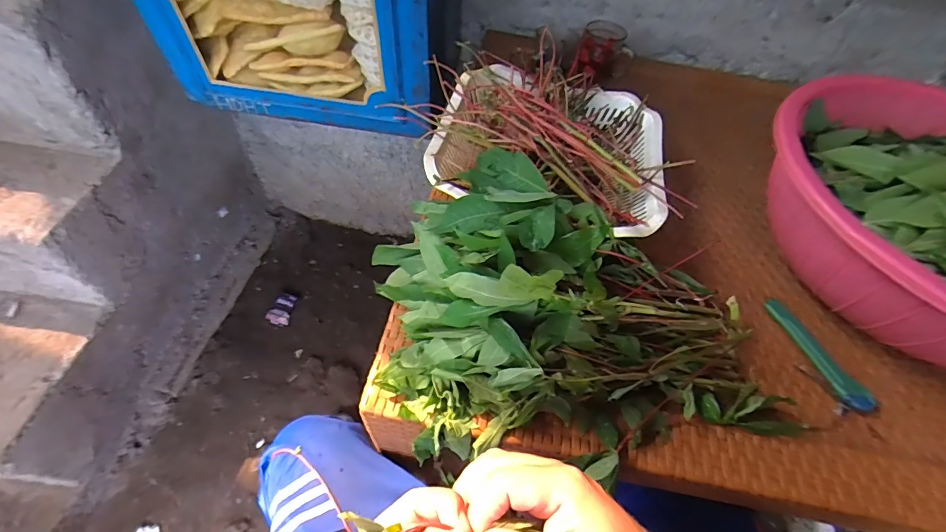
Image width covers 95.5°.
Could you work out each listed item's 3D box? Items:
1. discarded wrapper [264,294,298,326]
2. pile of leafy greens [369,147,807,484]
[{"bbox_3d":[-0.559,0.126,1.254,0.065,0.010,0.098,8,54,0],"label":"discarded wrapper"},{"bbox_3d":[0.100,0.020,0.442,0.388,0.145,0.326,-7,55,-11],"label":"pile of leafy greens"}]

